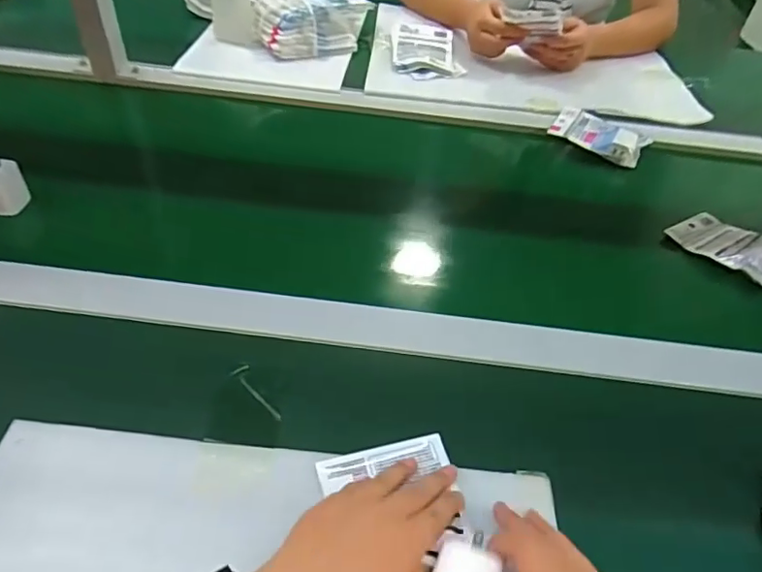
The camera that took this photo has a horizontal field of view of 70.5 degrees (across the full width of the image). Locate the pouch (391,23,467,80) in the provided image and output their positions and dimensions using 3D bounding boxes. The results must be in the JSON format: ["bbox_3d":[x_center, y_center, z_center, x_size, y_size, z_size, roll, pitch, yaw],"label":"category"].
[{"bbox_3d":[0.074,-0.414,0.950,0.114,0.027,0.177,-2,46,-6],"label":"pouch"}]

